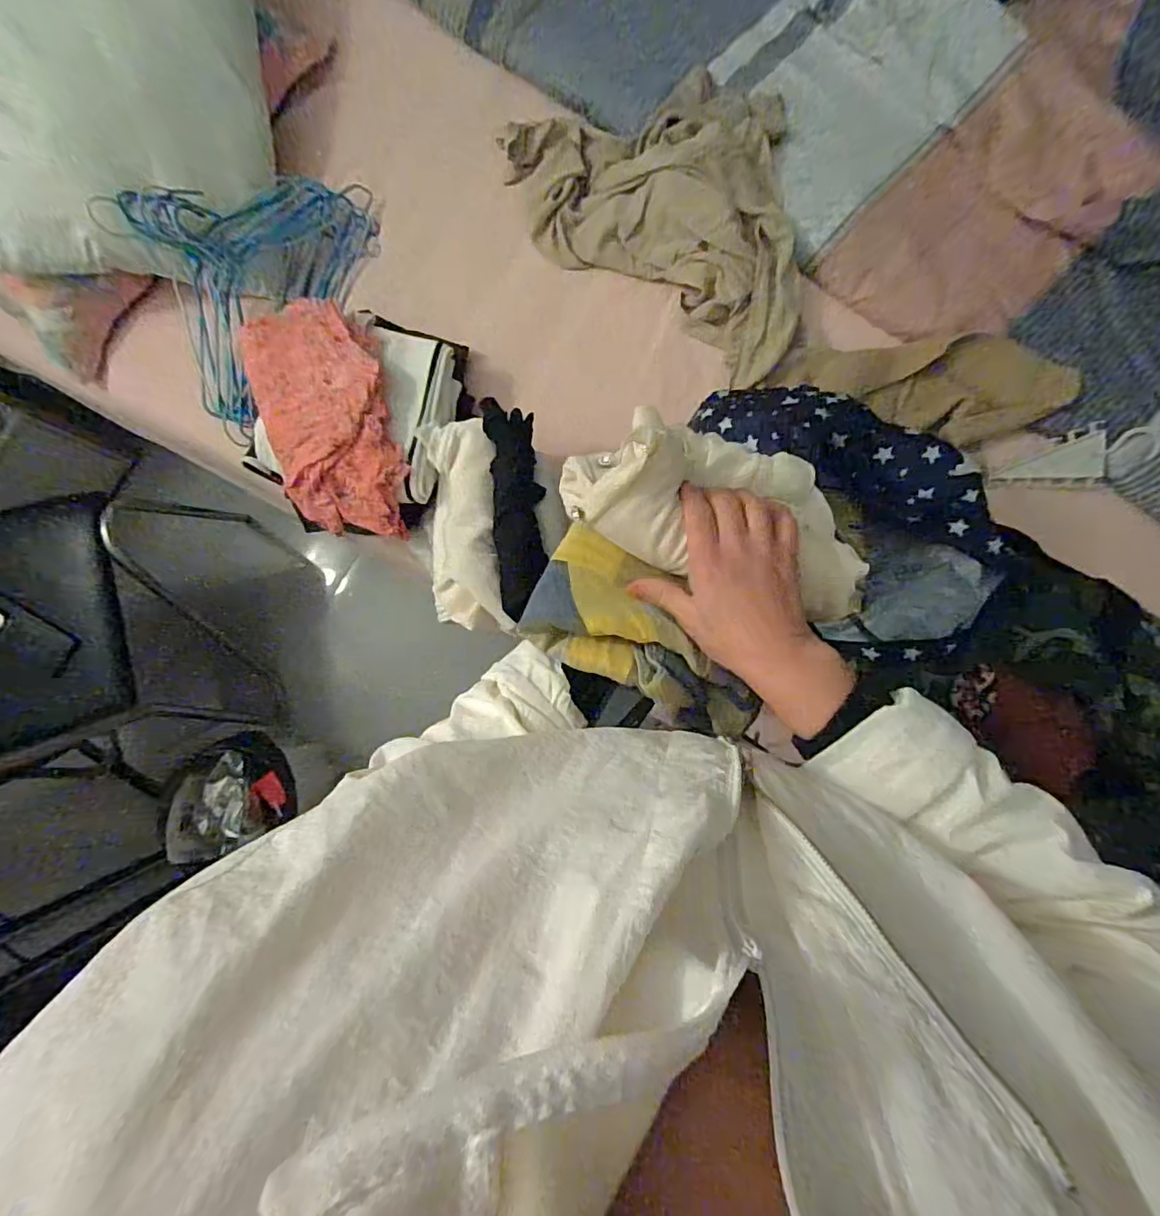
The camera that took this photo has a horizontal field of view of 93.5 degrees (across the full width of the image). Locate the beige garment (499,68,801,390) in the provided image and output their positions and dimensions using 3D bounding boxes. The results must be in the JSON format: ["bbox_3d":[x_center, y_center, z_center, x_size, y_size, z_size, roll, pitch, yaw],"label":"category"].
[{"bbox_3d":[0.167,-0.661,0.869,0.567,0.111,0.380,41,85,2],"label":"beige garment"}]

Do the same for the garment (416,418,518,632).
[{"bbox_3d":[-0.162,-0.115,0.769,0.103,0.057,0.300,-8,85,-2],"label":"garment"}]

